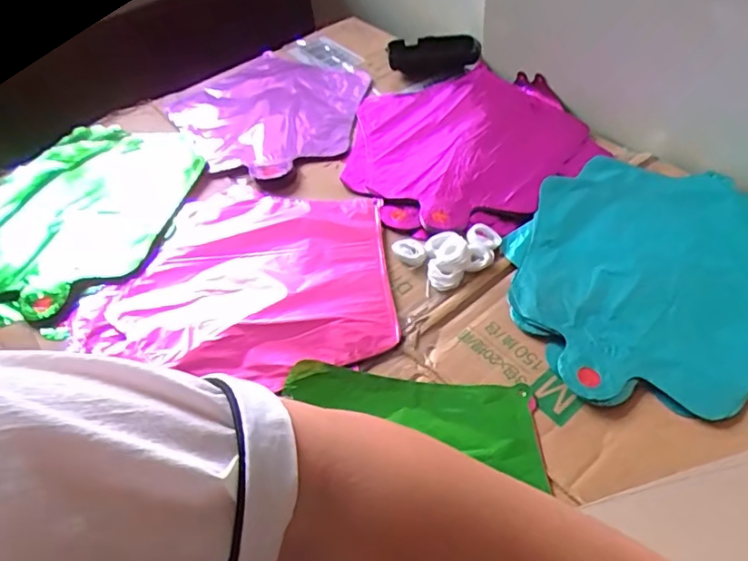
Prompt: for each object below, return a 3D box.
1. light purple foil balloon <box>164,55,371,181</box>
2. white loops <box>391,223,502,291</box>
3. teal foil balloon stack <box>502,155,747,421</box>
[{"bbox_3d":[-0.115,-0.201,0.629,0.214,0.033,0.241,-36,56,-22],"label":"light purple foil balloon"},{"bbox_3d":[0.065,-0.021,0.455,0.088,0.013,0.056,-8,50,-1],"label":"white loops"},{"bbox_3d":[0.229,-0.010,0.433,0.230,0.016,0.246,1,51,6],"label":"teal foil balloon stack"}]

